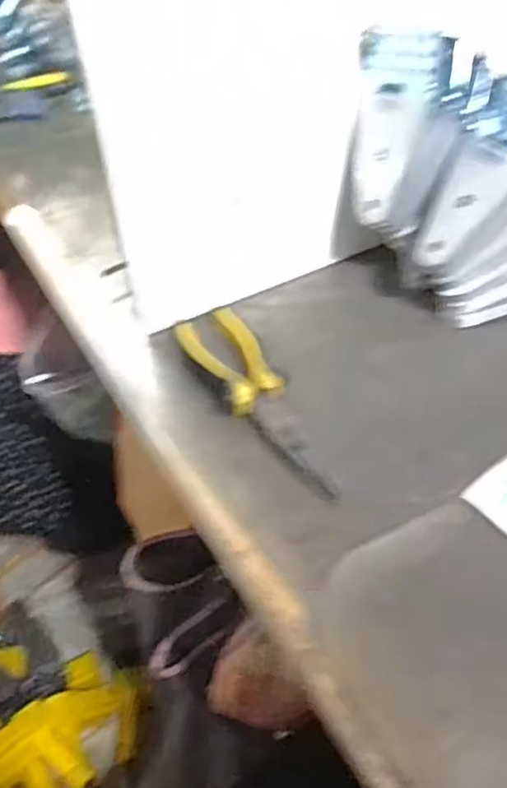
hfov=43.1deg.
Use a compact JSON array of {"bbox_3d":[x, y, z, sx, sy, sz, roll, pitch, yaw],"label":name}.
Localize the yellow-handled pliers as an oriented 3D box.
[{"bbox_3d":[0.002,0.002,0.444,0.045,0.018,0.179,-22,47,-16],"label":"yellow-handled pliers"}]

